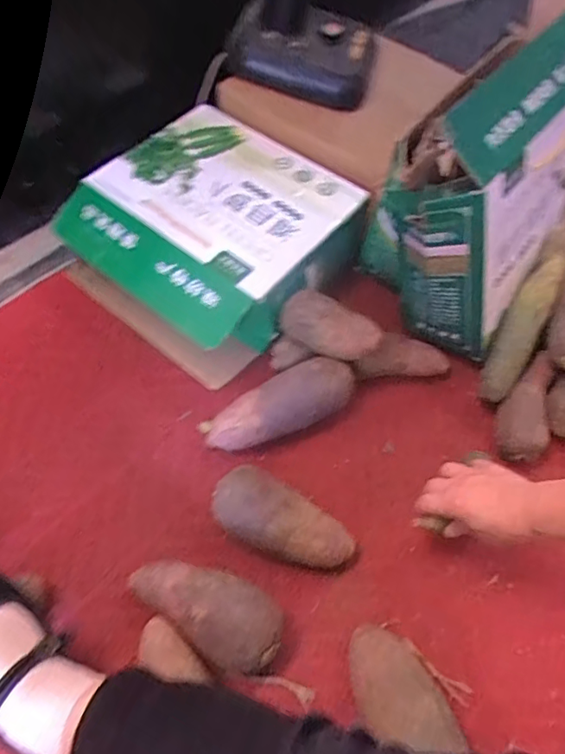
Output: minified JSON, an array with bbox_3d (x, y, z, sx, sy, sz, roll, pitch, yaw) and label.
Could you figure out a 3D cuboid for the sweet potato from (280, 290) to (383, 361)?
[{"bbox_3d":[0.064,-0.067,0.726,0.137,0.065,0.063,27,59,15],"label":"sweet potato"}]

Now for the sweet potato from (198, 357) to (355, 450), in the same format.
[{"bbox_3d":[0.000,0.042,0.726,0.208,0.069,0.076,-19,59,-15],"label":"sweet potato"}]

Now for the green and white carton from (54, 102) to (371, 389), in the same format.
[{"bbox_3d":[-0.105,-0.217,0.845,0.370,0.153,0.348,35,61,20],"label":"green and white carton"}]

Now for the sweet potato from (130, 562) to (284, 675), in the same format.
[{"bbox_3d":[-0.081,0.244,0.578,0.174,0.077,0.083,26,59,15],"label":"sweet potato"}]

